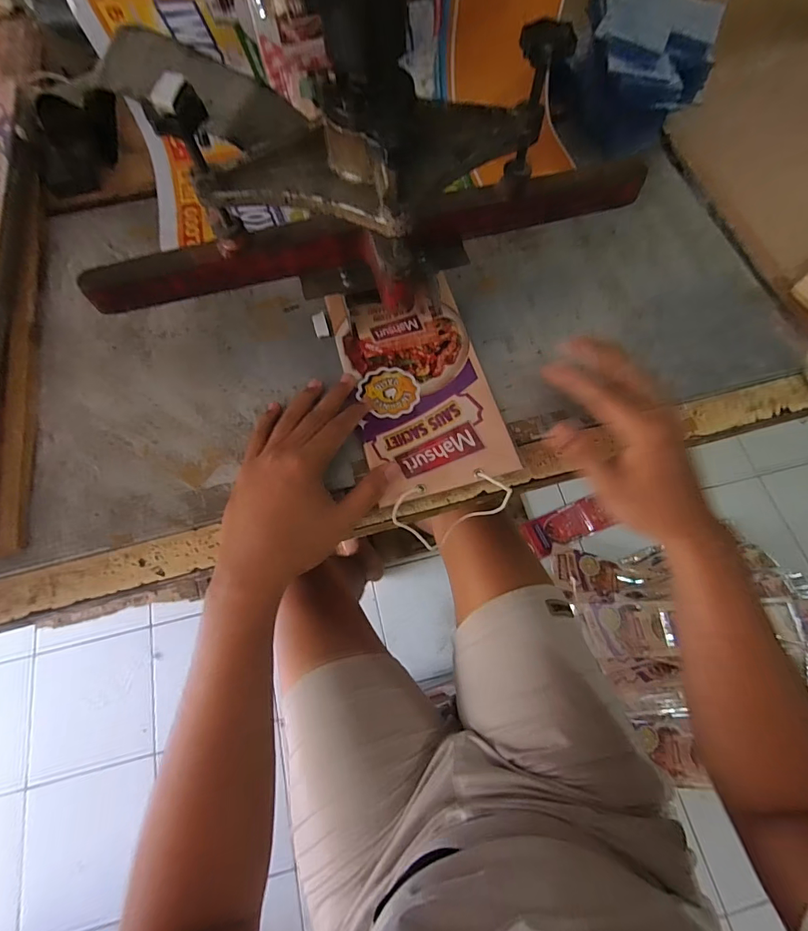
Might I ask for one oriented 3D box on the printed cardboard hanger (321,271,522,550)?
[{"bbox_3d":[0.017,-0.064,0.395,0.121,0.010,0.242,-15,70,-5],"label":"printed cardboard hanger"}]

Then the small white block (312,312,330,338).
[{"bbox_3d":[-0.081,-0.137,0.423,0.013,0.006,0.027,-16,70,-6],"label":"small white block"}]

